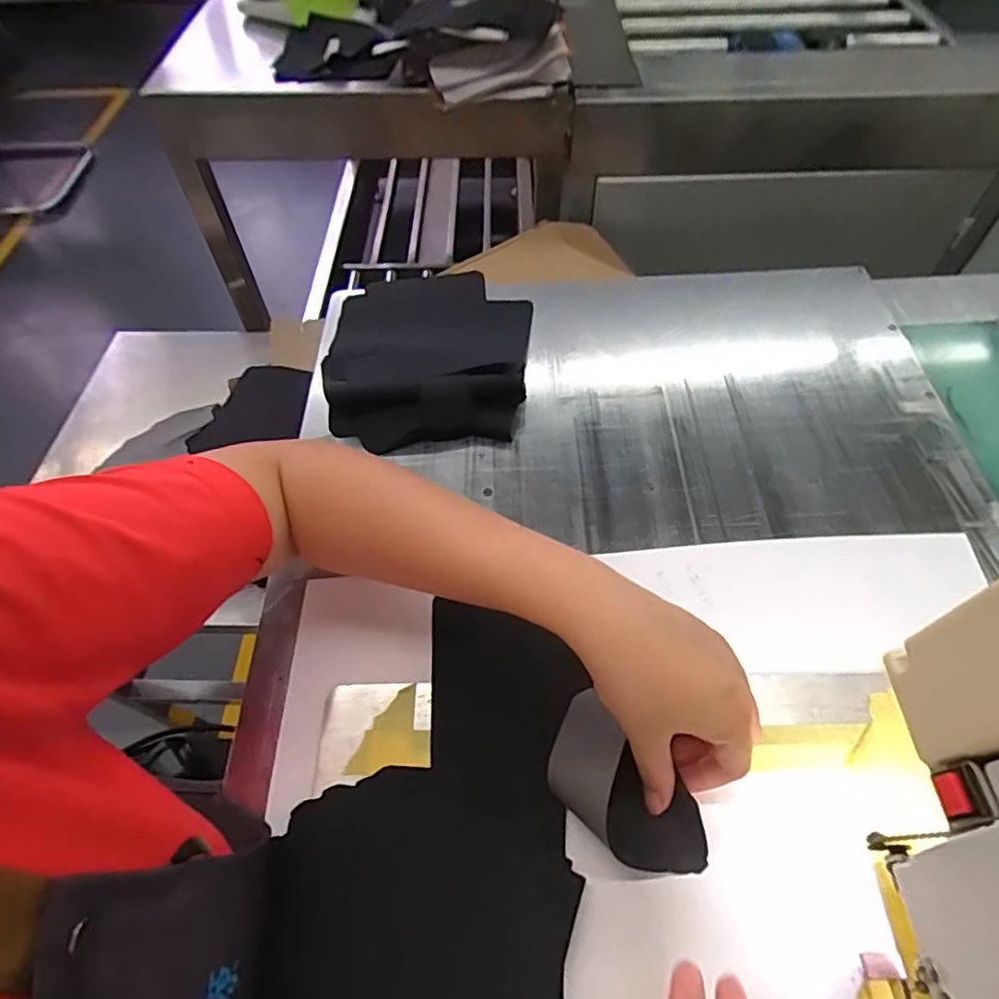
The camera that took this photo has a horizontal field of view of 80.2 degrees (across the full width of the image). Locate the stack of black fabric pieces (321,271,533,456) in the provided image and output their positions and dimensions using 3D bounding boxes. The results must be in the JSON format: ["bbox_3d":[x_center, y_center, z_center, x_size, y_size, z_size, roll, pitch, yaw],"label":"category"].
[{"bbox_3d":[-0.063,-0.133,0.511,0.169,0.030,0.215,3,57,4],"label":"stack of black fabric pieces"}]

